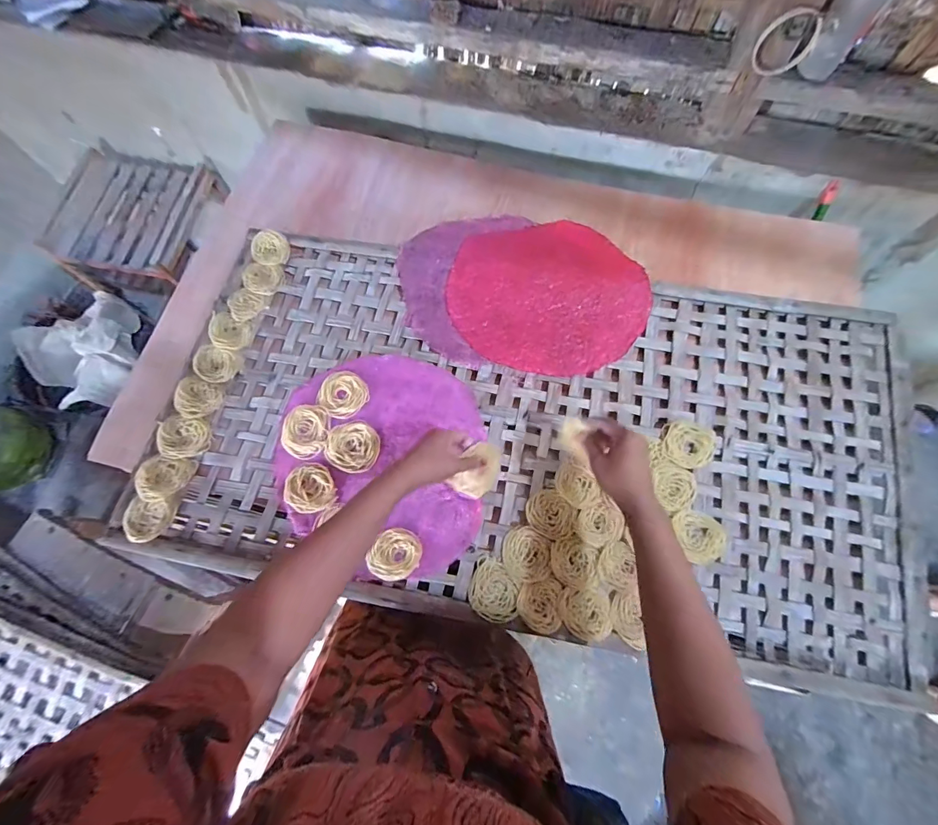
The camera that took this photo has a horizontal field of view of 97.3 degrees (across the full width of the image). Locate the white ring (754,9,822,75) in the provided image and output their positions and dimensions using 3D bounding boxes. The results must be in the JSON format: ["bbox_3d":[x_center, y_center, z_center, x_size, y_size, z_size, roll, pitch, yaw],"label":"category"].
[{"bbox_3d":[0.522,-0.604,0.672,0.099,0.090,0.016,-3,72,-1],"label":"white ring"}]

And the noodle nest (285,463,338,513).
[{"bbox_3d":[-0.245,0.115,0.631,0.073,0.009,0.074,0,69,0],"label":"noodle nest"}]

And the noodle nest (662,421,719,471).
[{"bbox_3d":[0.343,0.050,0.640,0.081,0.014,0.076,0,69,0],"label":"noodle nest"}]

